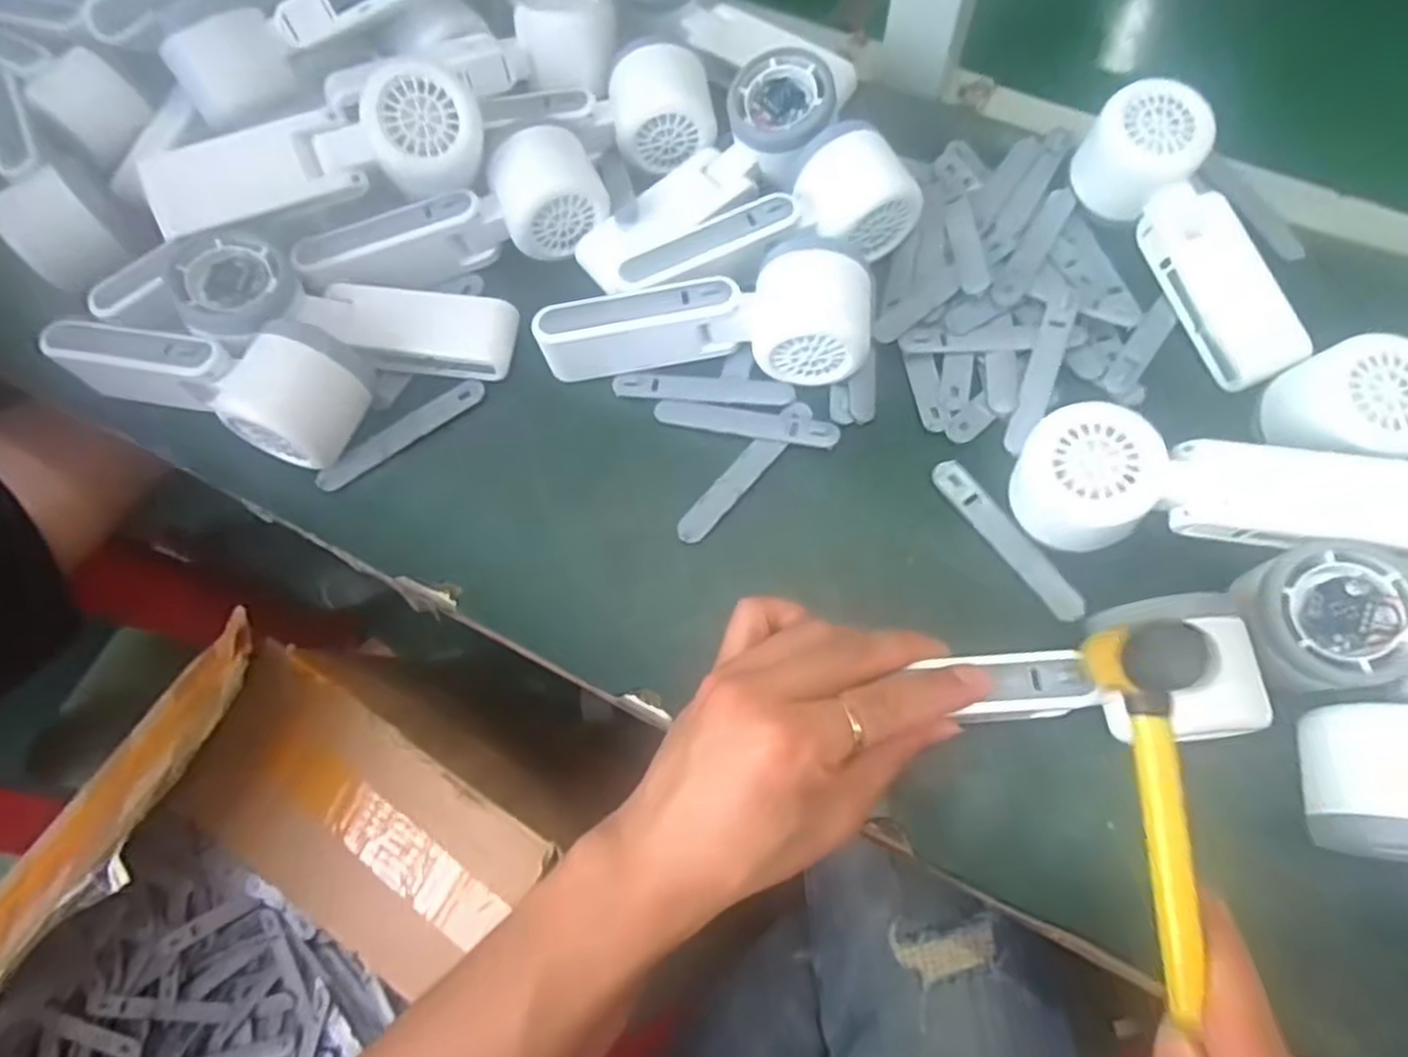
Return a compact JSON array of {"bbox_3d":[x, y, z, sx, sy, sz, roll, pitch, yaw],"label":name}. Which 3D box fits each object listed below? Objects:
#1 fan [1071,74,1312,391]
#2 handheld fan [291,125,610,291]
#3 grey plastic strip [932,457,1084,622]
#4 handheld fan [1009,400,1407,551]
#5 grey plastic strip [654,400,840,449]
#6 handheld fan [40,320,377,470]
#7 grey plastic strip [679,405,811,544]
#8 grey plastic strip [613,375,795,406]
[{"bbox_3d":[0.257,-0.155,0.412,0.050,0.049,0.167,-27,86,-9],"label":"fan"},{"bbox_3d":[-0.135,-0.166,0.418,0.164,0.048,0.049,-18,69,-6],"label":"handheld fan"},{"bbox_3d":[0.145,0.005,0.372,0.015,0.005,0.094,-35,72,-11],"label":"grey plastic strip"},{"bbox_3d":[0.224,-0.014,0.350,0.164,0.053,0.050,6,69,4],"label":"handheld fan"},{"bbox_3d":[0.022,-0.056,0.395,0.093,0.008,0.016,11,69,6],"label":"grey plastic strip"},{"bbox_3d":[-0.246,-0.082,0.393,0.153,0.054,0.059,19,70,8],"label":"handheld fan"},{"bbox_3d":[0.021,-0.029,0.388,0.016,0.006,0.094,39,74,15],"label":"grey plastic strip"},{"bbox_3d":[0.000,-0.074,0.408,0.093,0.004,0.015,4,69,3],"label":"grey plastic strip"}]

